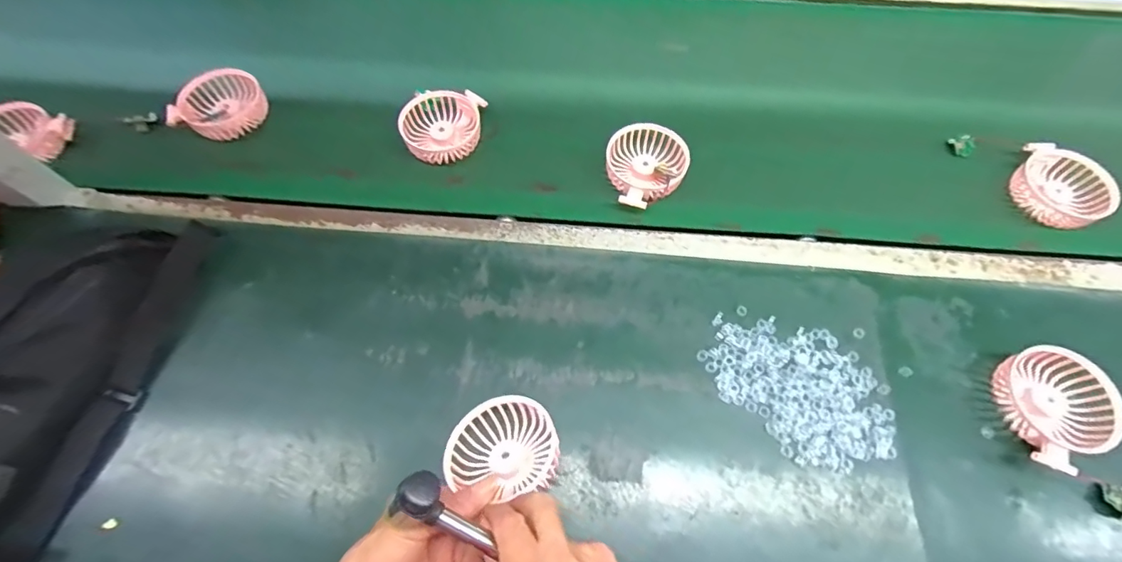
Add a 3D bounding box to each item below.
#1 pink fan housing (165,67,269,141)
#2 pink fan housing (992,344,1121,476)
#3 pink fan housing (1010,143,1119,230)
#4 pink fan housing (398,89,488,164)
[{"bbox_3d":[-0.404,-0.207,0.583,0.081,0.043,0.102,40,68,16],"label":"pink fan housing"},{"bbox_3d":[0.428,0.108,0.431,0.090,0.029,0.090,-18,66,-12],"label":"pink fan housing"},{"bbox_3d":[0.547,-0.103,0.539,0.086,0.035,0.077,30,66,12],"label":"pink fan housing"},{"bbox_3d":[-0.137,-0.183,0.574,0.089,0.033,0.087,0,63,-3],"label":"pink fan housing"}]

